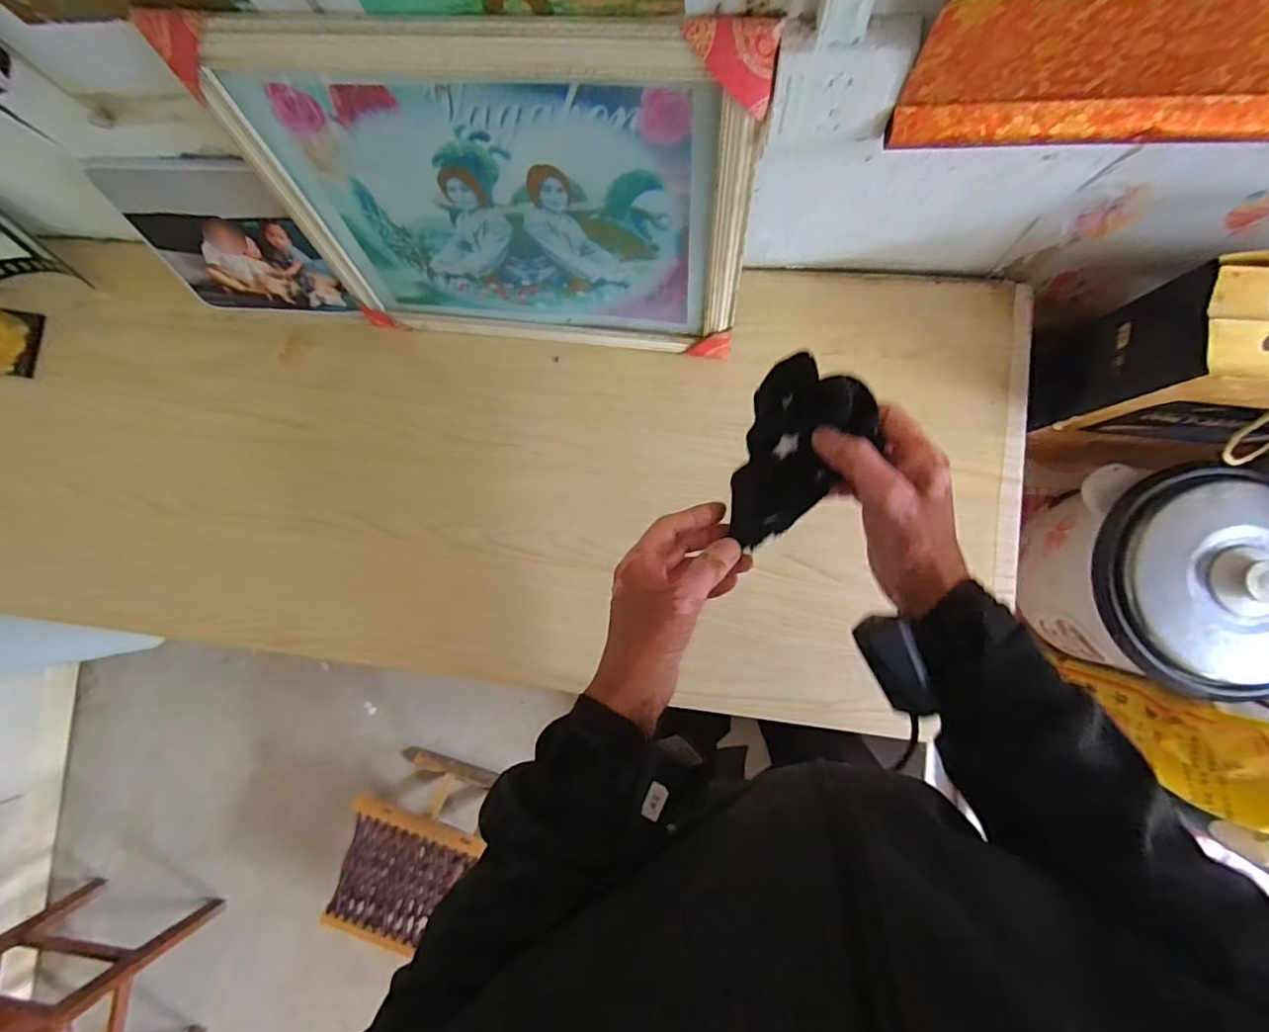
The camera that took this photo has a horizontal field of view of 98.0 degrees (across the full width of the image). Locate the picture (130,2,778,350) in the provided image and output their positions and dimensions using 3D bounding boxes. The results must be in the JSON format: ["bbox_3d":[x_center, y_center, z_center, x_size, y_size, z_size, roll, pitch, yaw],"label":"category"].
[{"bbox_3d":[-0.124,-0.293,0.551,0.468,0.348,0.023,7,71,6],"label":"picture"}]

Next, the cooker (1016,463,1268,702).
[{"bbox_3d":[0.637,0.075,0.660,0.233,0.199,0.239,16,88,7],"label":"cooker"}]

